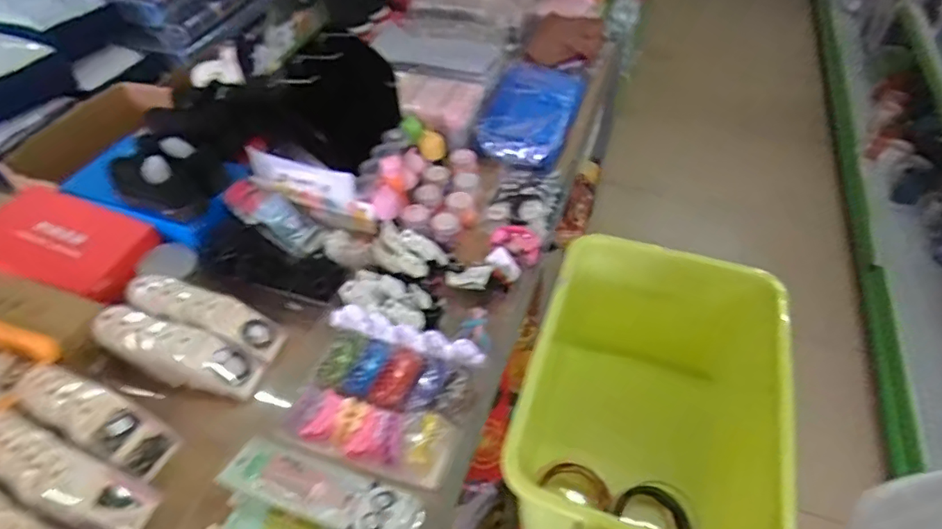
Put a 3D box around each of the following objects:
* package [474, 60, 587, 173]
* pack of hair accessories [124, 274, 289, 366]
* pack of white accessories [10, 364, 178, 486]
[{"bbox_3d":[0.166,-0.420,1.457,0.219,0.066,0.421,13,49,12],"label":"package"},{"bbox_3d":[-0.471,0.083,0.965,0.286,0.057,0.071,24,50,-2],"label":"pack of hair accessories"},{"bbox_3d":[-0.556,0.227,0.810,0.237,0.041,0.083,34,52,-5],"label":"pack of white accessories"}]

